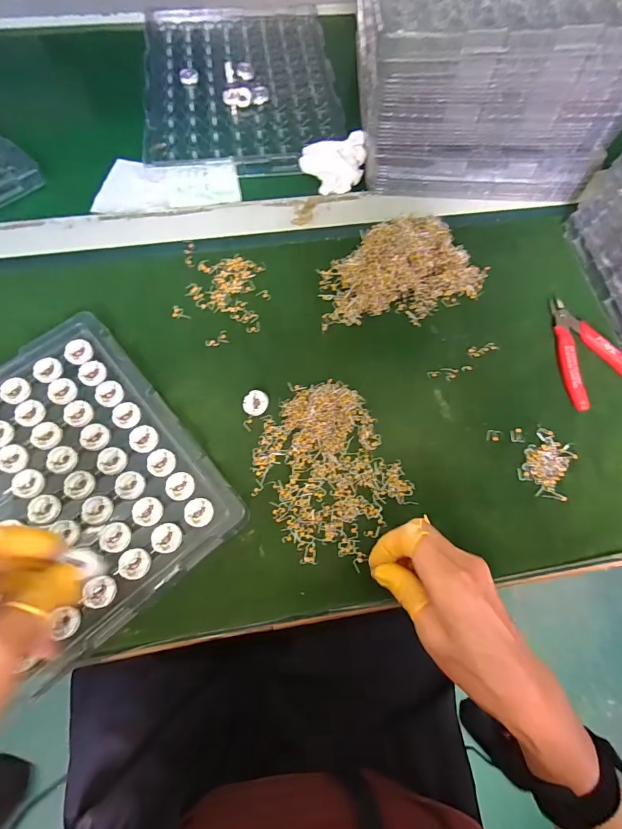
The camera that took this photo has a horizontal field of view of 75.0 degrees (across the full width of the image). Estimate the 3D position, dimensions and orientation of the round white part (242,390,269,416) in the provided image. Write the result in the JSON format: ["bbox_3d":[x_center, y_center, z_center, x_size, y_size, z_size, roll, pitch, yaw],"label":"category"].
[{"bbox_3d":[-0.051,-0.011,0.381,0.024,0.008,0.024,-2,83,14],"label":"round white part"}]

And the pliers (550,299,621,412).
[{"bbox_3d":[0.282,-0.067,0.417,0.078,0.014,0.120,-13,69,-8],"label":"pliers"}]

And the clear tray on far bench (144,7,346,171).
[{"bbox_3d":[-0.096,-0.465,0.563,0.255,0.015,0.354,-6,69,-5],"label":"clear tray on far bench"}]

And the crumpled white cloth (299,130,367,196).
[{"bbox_3d":[0.026,-0.295,0.483,0.072,0.038,0.070,7,68,0],"label":"crumpled white cloth"}]

